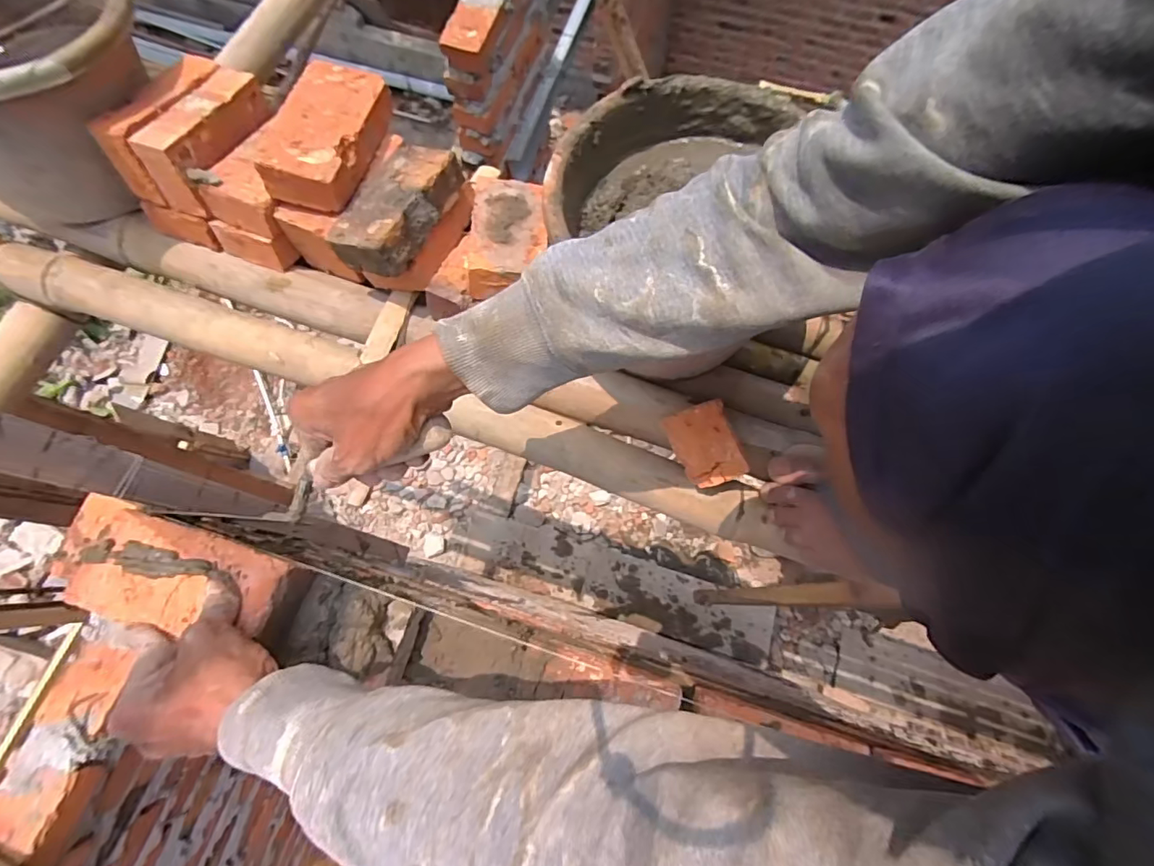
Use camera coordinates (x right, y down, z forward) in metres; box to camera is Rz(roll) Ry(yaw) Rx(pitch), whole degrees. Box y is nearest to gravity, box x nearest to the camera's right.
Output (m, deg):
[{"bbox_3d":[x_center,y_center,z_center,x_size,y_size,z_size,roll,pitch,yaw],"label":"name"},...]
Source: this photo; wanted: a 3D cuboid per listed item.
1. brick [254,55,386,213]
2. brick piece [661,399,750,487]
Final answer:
[{"bbox_3d":[-0.256,-0.308,0.516,0.089,0.045,0.160,11,73,3],"label":"brick"},{"bbox_3d":[0.131,0.011,0.519,0.060,0.035,0.079,-25,88,9],"label":"brick piece"}]

